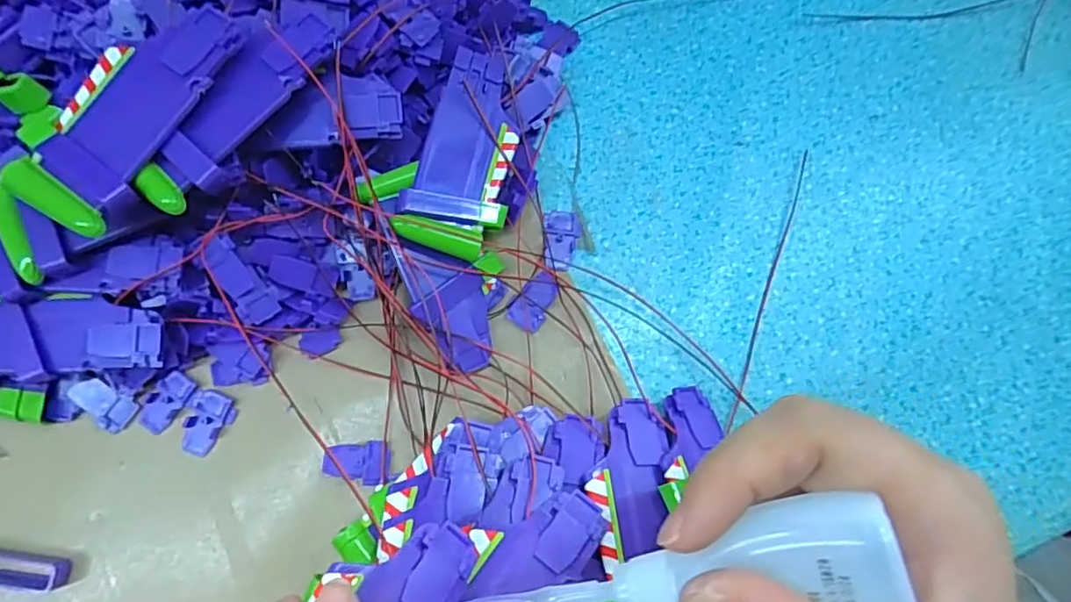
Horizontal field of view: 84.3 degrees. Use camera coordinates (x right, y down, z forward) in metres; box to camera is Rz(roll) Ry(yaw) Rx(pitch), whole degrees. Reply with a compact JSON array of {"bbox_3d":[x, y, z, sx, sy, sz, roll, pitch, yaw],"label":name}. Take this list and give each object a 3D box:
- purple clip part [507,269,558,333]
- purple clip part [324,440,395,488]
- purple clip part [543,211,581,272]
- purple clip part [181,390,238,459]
[{"bbox_3d":[0.000,0.000,0.261,0.014,0.004,0.027,32,78,6],"label":"purple clip part"},{"bbox_3d":[-0.073,0.068,0.246,0.027,0.006,0.017,-6,77,-3],"label":"purple clip part"},{"bbox_3d":[0.013,-0.028,0.269,0.017,0.004,0.028,-2,77,-2],"label":"purple clip part"},{"bbox_3d":[-0.138,0.052,0.250,0.018,0.004,0.027,7,77,0],"label":"purple clip part"}]

